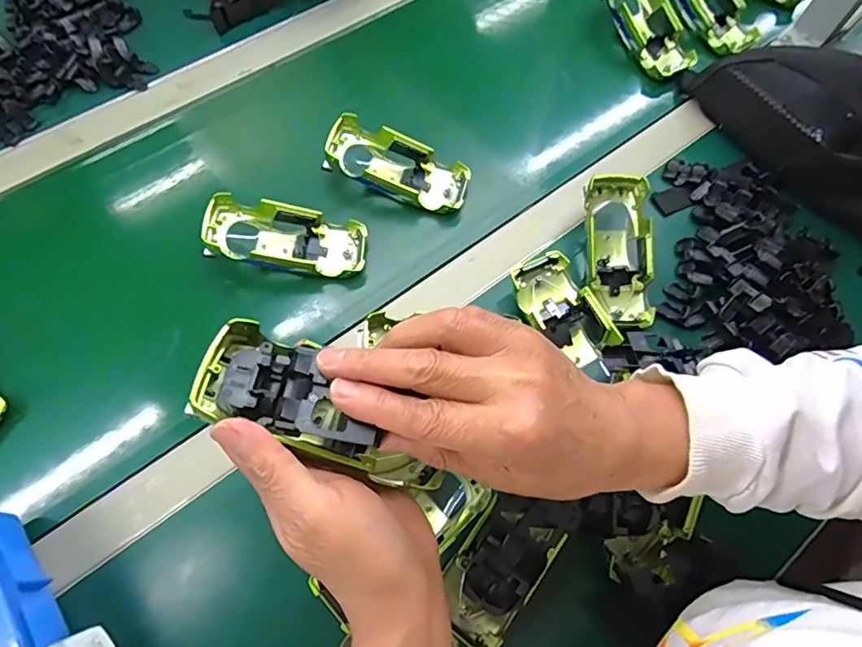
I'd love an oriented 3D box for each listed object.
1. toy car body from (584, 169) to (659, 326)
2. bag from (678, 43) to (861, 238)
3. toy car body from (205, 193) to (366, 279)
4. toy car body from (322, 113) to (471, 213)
[{"bbox_3d":[0.161,-0.060,0.451,0.055,0.048,0.134,-2,80,-2],"label":"toy car body"},{"bbox_3d":[0.405,-0.184,0.483,0.165,0.067,0.319,-42,74,-18],"label":"bag"},{"bbox_3d":[-0.126,-0.072,0.450,0.133,0.038,0.056,9,65,-11],"label":"toy car body"},{"bbox_3d":[-0.031,-0.145,0.481,0.133,0.031,0.057,23,66,-7],"label":"toy car body"}]

